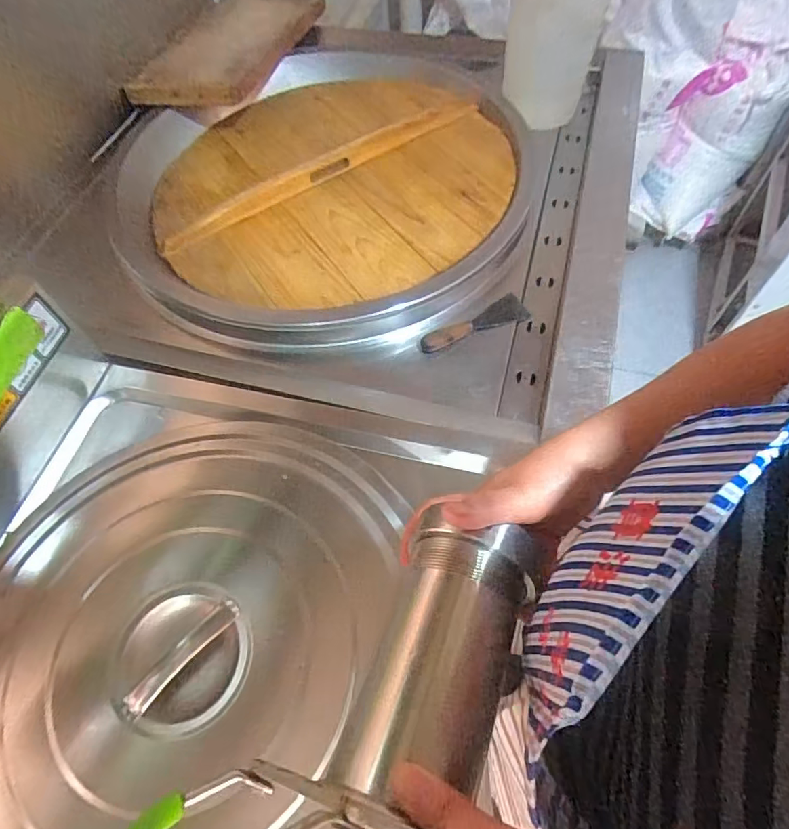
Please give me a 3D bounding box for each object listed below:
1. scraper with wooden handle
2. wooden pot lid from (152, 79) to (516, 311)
[{"bbox_3d":[0.125,-0.143,0.812,0.187,0.019,0.046,-27,62,-11],"label":"scraper with wooden handle"},{"bbox_3d":[-0.108,-0.450,0.978,0.663,0.045,0.609,-2,60,3],"label":"wooden pot lid"}]

